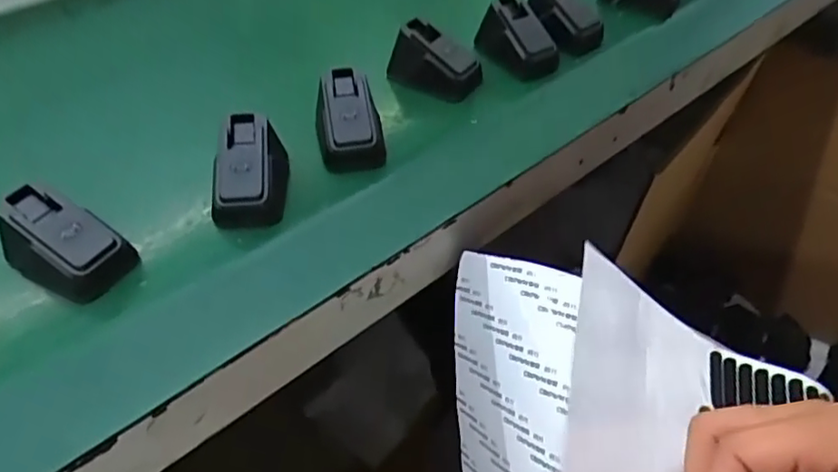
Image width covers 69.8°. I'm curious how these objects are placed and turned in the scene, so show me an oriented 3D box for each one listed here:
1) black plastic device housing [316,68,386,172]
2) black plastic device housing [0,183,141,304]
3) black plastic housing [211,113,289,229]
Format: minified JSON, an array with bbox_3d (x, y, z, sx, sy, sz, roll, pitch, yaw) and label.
[{"bbox_3d":[-0.049,-0.081,0.416,0.044,0.041,0.061,-7,48,-7],"label":"black plastic device housing"},{"bbox_3d":[-0.196,0.003,0.331,0.063,0.040,0.040,21,51,18],"label":"black plastic device housing"},{"bbox_3d":[-0.105,-0.042,0.375,0.040,0.040,0.061,-1,48,-1],"label":"black plastic housing"}]

